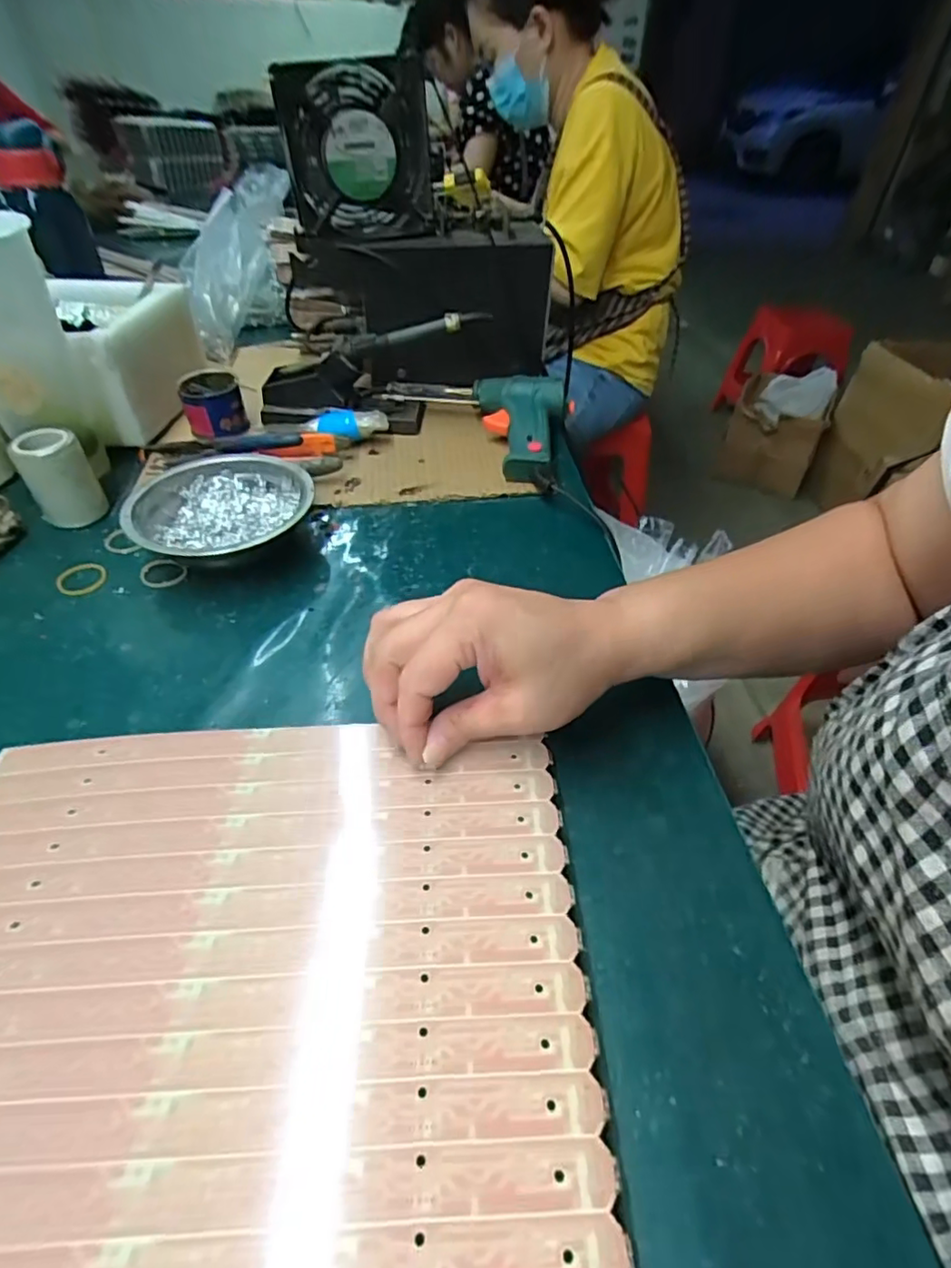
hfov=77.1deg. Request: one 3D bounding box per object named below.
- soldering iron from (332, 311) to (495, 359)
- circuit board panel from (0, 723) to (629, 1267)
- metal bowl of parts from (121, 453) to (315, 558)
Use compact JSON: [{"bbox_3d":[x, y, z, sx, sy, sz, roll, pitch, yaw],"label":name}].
[{"bbox_3d":[-0.058,-0.275,0.543,0.142,0.018,0.018,-10,44,7],"label":"soldering iron"},{"bbox_3d":[-0.101,0.134,0.225,0.280,0.005,0.234,-3,43,-1],"label":"circuit board panel"},{"bbox_3d":[-0.185,-0.085,0.443,0.129,0.040,0.122,-27,50,-25],"label":"metal bowl of parts"}]

